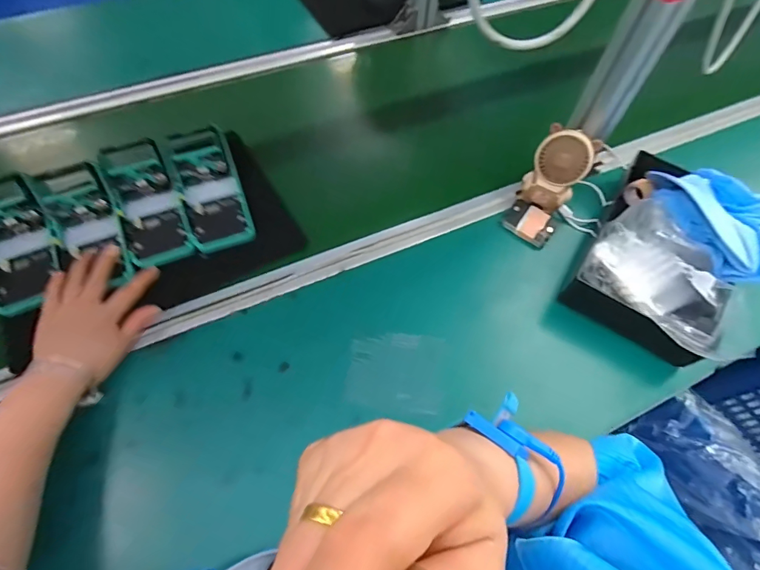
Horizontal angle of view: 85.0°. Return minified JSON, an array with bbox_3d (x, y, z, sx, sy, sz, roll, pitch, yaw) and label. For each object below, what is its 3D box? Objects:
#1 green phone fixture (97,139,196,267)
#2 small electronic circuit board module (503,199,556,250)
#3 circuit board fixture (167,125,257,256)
[{"bbox_3d":[-0.311,-0.116,0.544,0.078,0.061,0.191,-26,59,-14],"label":"green phone fixture"},{"bbox_3d":[0.209,-0.086,0.576,0.065,0.011,0.052,34,75,14],"label":"small electronic circuit board module"},{"bbox_3d":[-0.232,-0.137,0.555,0.087,0.054,0.181,-20,58,-10],"label":"circuit board fixture"}]

